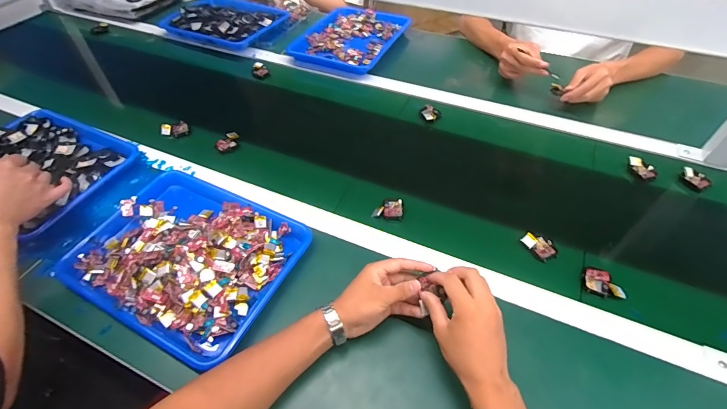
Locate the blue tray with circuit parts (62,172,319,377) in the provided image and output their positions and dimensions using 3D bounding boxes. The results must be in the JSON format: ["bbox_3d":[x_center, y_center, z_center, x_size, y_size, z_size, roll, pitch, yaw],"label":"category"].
[{"bbox_3d":[-0.267,0.072,0.563,0.318,0.043,0.247,22,54,18],"label":"blue tray with circuit parts"}]

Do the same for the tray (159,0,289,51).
[{"bbox_3d":[-0.413,-0.561,1.118,0.335,0.064,0.261,21,54,18],"label":"tray"}]

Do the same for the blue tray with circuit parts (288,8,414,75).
[{"bbox_3d":[-0.031,-0.469,1.035,0.246,0.041,0.311,21,54,17],"label":"blue tray with circuit parts"}]

